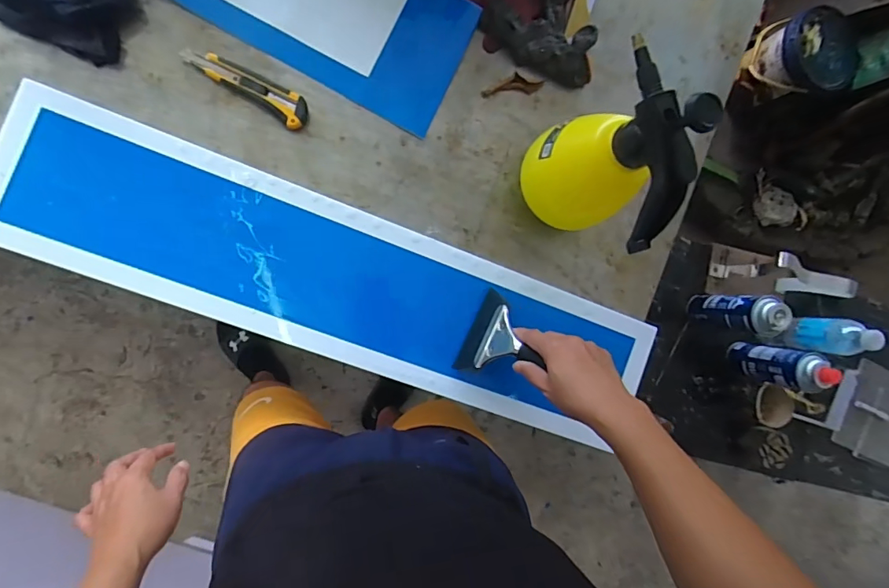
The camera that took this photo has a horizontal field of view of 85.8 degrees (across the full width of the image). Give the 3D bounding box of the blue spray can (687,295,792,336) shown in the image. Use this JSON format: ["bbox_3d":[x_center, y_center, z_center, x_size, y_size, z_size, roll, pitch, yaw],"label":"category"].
[{"bbox_3d":[0.513,0.035,0.844,0.058,0.178,0.063,0,92,-10],"label":"blue spray can"}]

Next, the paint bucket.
[{"bbox_3d":[0.940,-0.622,1.272,0.219,0.186,0.219,0,92,-10],"label":"paint bucket"}]

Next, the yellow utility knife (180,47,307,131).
[{"bbox_3d":[-0.249,-0.269,0.609,0.163,0.016,0.040,31,85,-9],"label":"yellow utility knife"}]

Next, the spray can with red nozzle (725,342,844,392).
[{"bbox_3d":[0.599,0.129,0.845,0.066,0.183,0.067,0,92,-10],"label":"spray can with red nozzle"}]

